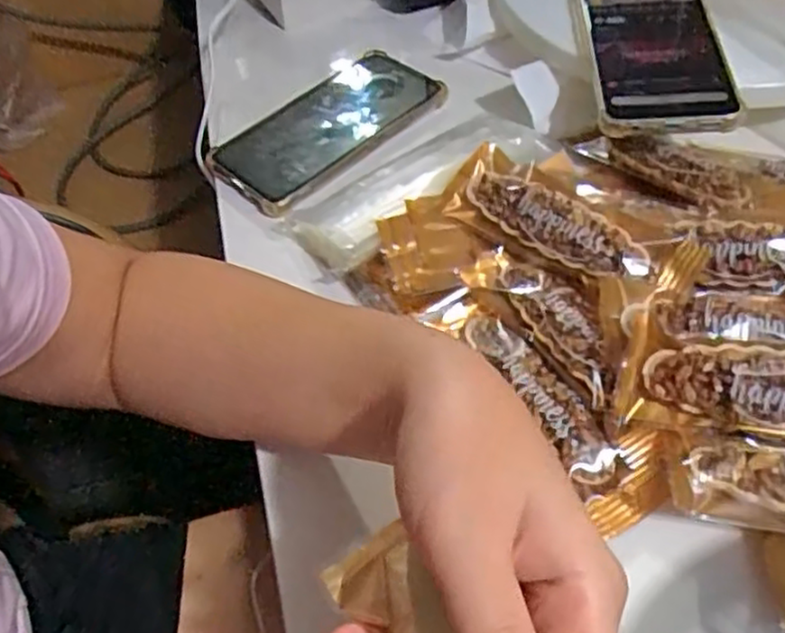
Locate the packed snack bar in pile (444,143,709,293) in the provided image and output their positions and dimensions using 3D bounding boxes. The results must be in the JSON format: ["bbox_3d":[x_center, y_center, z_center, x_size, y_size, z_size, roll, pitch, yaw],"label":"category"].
[{"bbox_3d":[0.093,-0.047,0.382,0.130,0.025,0.040,30,60,25],"label":"packed snack bar in pile"}]

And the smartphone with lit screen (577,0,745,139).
[{"bbox_3d":[0.165,-0.174,0.457,0.082,0.016,0.171,2,52,4],"label":"smartphone with lit screen"}]

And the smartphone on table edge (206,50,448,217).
[{"bbox_3d":[-0.044,-0.133,0.500,0.087,0.014,0.165,34,62,27],"label":"smartphone on table edge"}]

